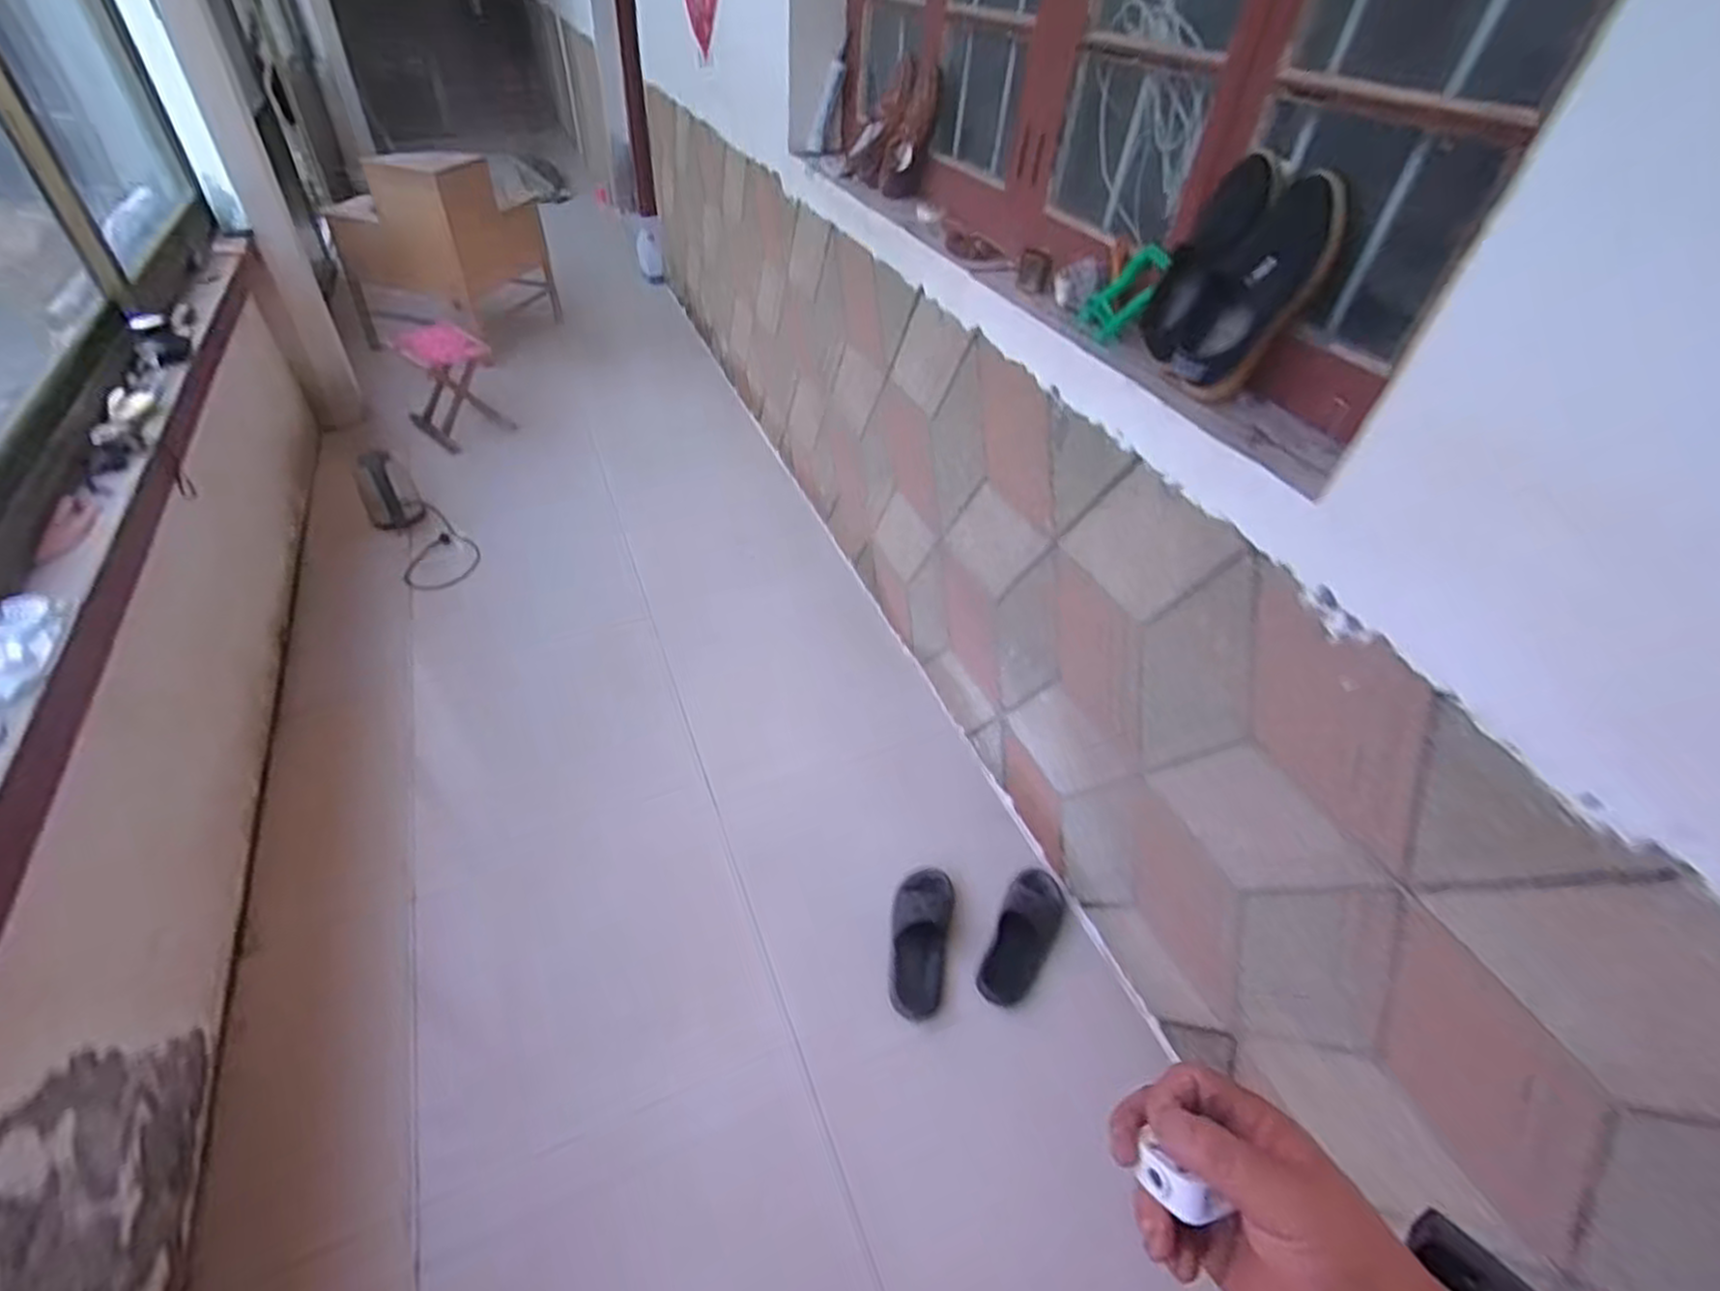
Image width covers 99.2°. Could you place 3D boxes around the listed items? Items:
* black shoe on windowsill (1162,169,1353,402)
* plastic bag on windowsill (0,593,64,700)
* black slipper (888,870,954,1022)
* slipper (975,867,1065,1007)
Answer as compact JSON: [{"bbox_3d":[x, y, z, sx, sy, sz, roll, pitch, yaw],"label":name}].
[{"bbox_3d":[0.513,-0.457,0.960,0.121,0.272,0.085,41,20,31],"label":"black shoe on windowsill"},{"bbox_3d":[-1.110,-0.002,0.959,0.064,0.040,0.195,-15,48,-18],"label":"plastic bag on windowsill"},{"bbox_3d":[0.111,0.528,1.352,0.112,0.082,0.281,11,45,6],"label":"black slipper"},{"bbox_3d":[0.308,0.528,1.363,0.106,0.068,0.270,25,48,19],"label":"slipper"}]

